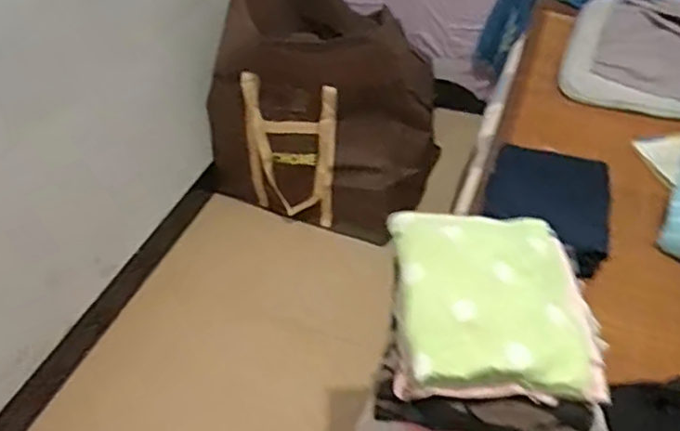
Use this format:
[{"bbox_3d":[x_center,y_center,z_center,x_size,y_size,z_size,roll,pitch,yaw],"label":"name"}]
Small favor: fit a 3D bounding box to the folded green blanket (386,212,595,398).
[{"bbox_3d":[0.195,0.098,0.852,0.239,0.046,0.286,0,43,2],"label":"folded green blanket"}]

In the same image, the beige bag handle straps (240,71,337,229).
[{"bbox_3d":[-0.137,-0.172,1.804,0.259,0.490,0.051,10,45,14],"label":"beige bag handle straps"}]

